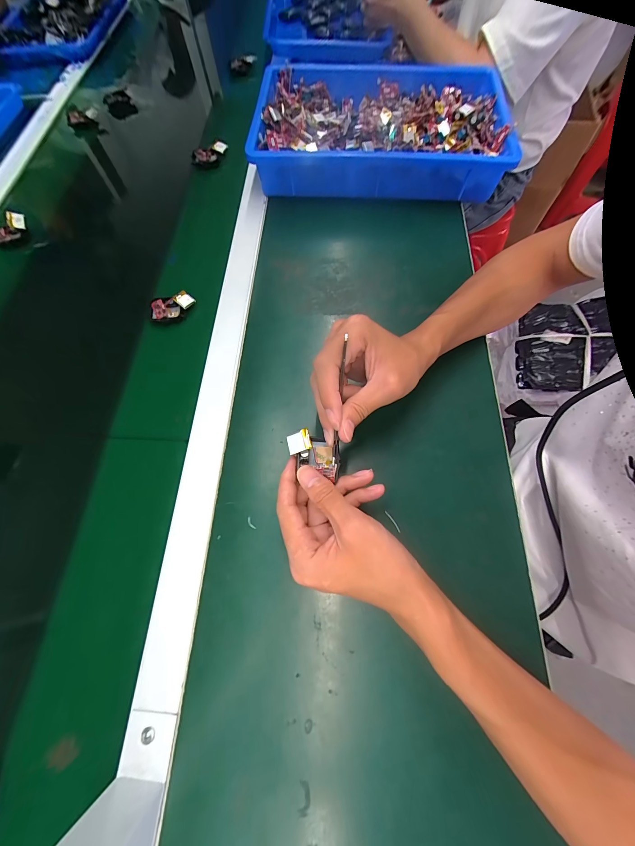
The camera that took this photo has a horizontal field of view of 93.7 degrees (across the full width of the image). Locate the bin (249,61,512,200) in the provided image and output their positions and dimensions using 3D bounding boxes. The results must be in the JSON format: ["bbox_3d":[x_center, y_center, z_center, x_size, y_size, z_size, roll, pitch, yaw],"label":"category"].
[{"bbox_3d":[0.096,-0.474,0.479,0.363,0.075,0.274,1,69,2],"label":"bin"}]

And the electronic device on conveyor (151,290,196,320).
[{"bbox_3d":[-0.189,-0.153,0.388,0.055,0.011,0.037,-13,69,-3],"label":"electronic device on conveyor"}]

